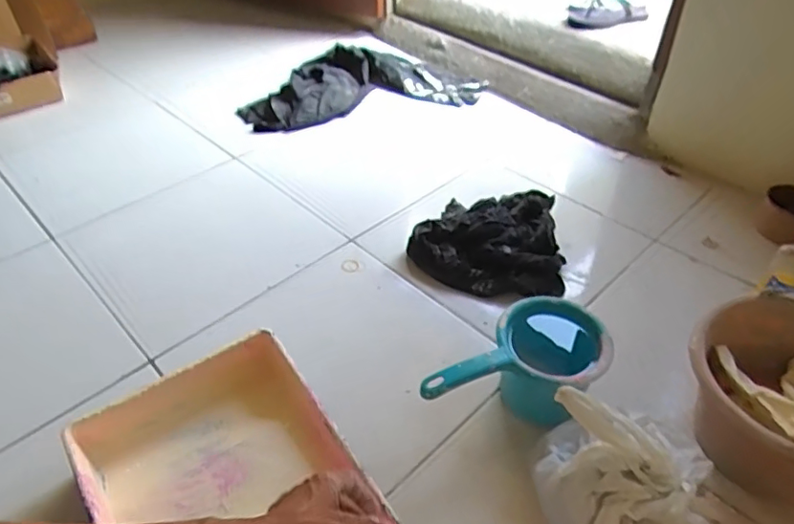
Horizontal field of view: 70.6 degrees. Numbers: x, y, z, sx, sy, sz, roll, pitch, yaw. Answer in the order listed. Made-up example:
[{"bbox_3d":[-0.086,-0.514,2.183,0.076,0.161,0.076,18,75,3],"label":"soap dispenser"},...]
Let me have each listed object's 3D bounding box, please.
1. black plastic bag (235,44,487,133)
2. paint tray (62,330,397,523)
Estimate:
[{"bbox_3d":[-0.077,-0.459,1.416,0.633,0.119,0.181,-15,42,-15],"label":"black plastic bag"},{"bbox_3d":[-0.191,0.270,0.653,0.271,0.110,0.338,-26,46,-25],"label":"paint tray"}]

